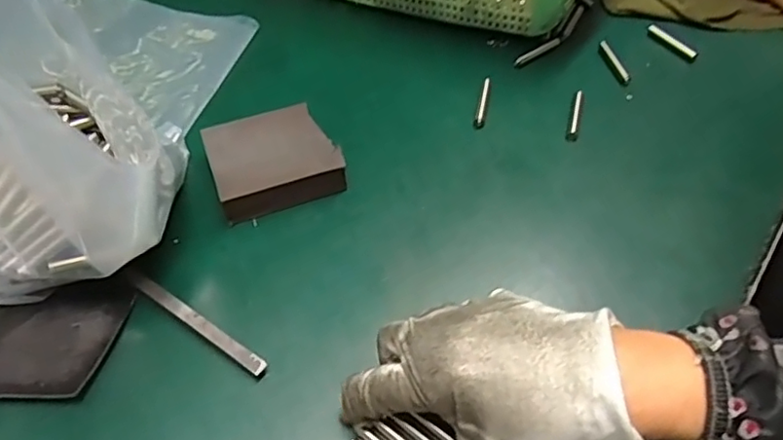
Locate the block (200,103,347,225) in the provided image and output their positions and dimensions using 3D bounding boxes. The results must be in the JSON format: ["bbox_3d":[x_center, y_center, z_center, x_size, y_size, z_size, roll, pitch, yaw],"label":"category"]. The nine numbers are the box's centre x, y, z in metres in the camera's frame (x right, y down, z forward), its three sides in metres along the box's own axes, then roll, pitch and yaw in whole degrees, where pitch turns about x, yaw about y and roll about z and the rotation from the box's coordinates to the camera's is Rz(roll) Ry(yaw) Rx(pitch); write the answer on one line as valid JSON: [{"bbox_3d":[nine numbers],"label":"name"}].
[{"bbox_3d":[-0.079,-0.040,0.399,0.080,0.024,0.073,-18,55,-14],"label":"block"}]

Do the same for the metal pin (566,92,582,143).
[{"bbox_3d":[0.136,-0.079,0.442,0.008,0.007,0.051,12,53,8],"label":"metal pin"}]

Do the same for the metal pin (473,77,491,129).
[{"bbox_3d":[0.070,-0.090,0.451,0.007,0.006,0.051,12,53,7],"label":"metal pin"}]

